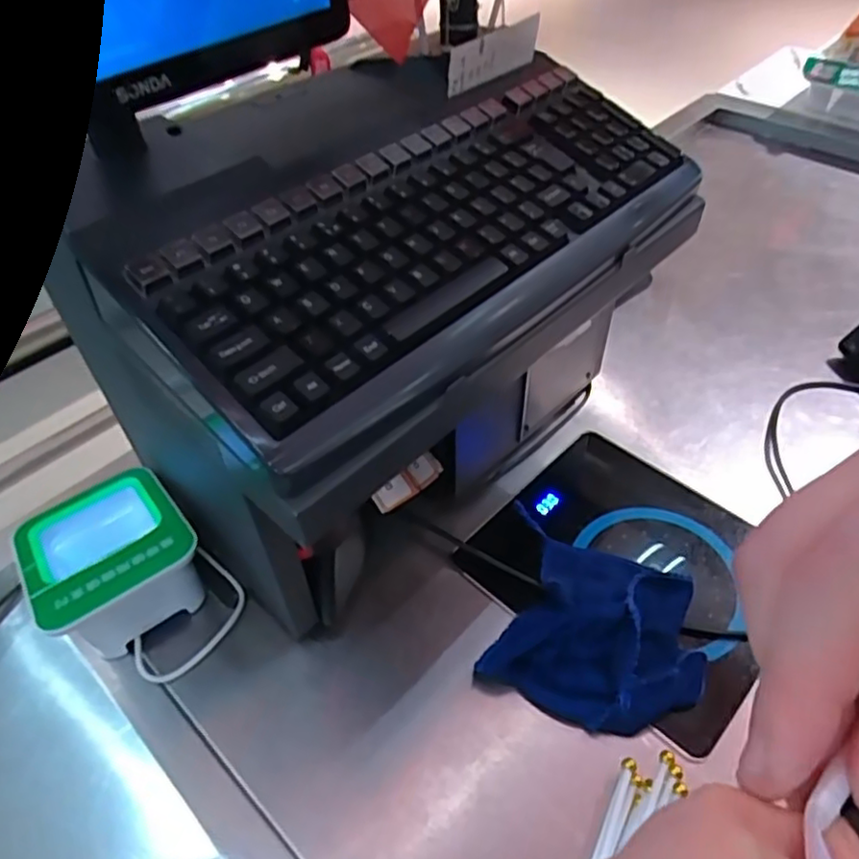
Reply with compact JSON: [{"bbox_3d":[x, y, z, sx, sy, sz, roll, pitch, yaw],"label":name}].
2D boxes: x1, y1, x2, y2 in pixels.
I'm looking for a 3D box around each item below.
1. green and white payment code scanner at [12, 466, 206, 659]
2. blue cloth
[{"bbox_3d":[-0.226,0.099,0.475,0.102,0.103,0.126,-29,53,-22],"label":"green and white payment code scanner"},{"bbox_3d":[0.127,0.136,0.471,0.139,0.049,0.145,19,51,19],"label":"blue cloth"}]

